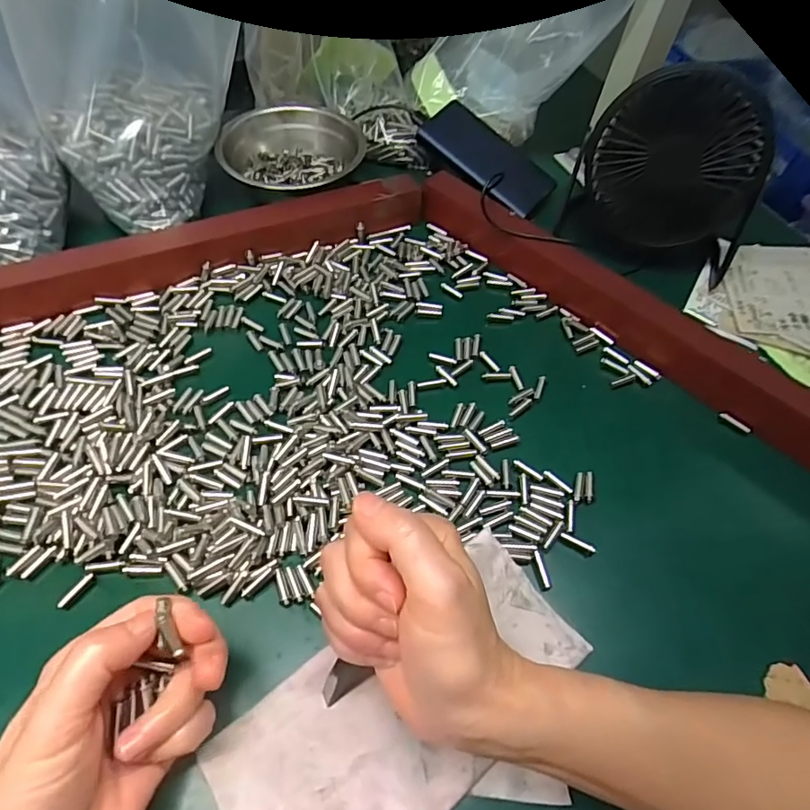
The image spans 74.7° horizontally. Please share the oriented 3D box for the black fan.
[{"bbox_3d":[0.218,-0.189,0.425,0.138,0.136,0.076,28,58,14],"label":"black fan"}]

